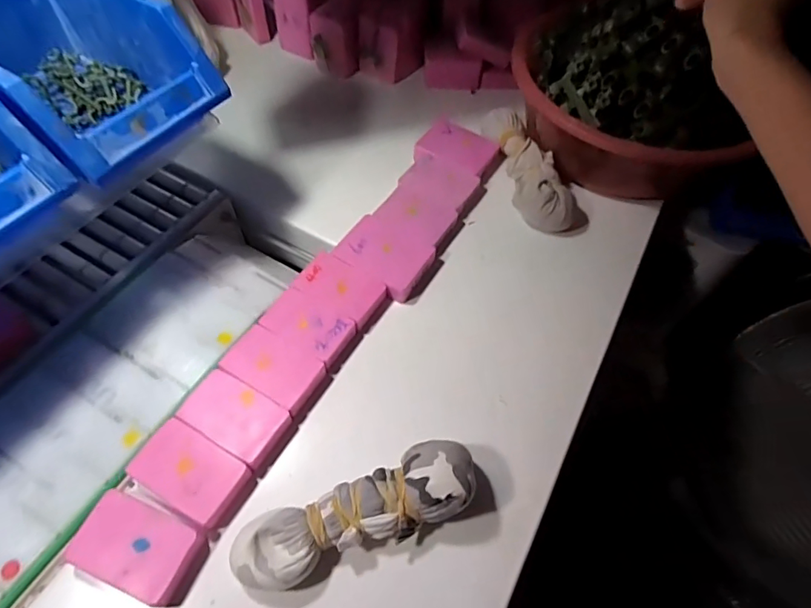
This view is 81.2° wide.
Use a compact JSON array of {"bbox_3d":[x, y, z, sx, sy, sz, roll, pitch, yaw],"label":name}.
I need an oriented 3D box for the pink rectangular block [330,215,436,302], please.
[{"bbox_3d":[-0.019,-0.043,0.433,0.080,0.021,0.060,29,61,16],"label":"pink rectangular block"}]

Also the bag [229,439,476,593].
[{"bbox_3d":[-0.030,0.135,0.303,0.153,0.045,0.044,-18,59,-12],"label":"bag"}]

